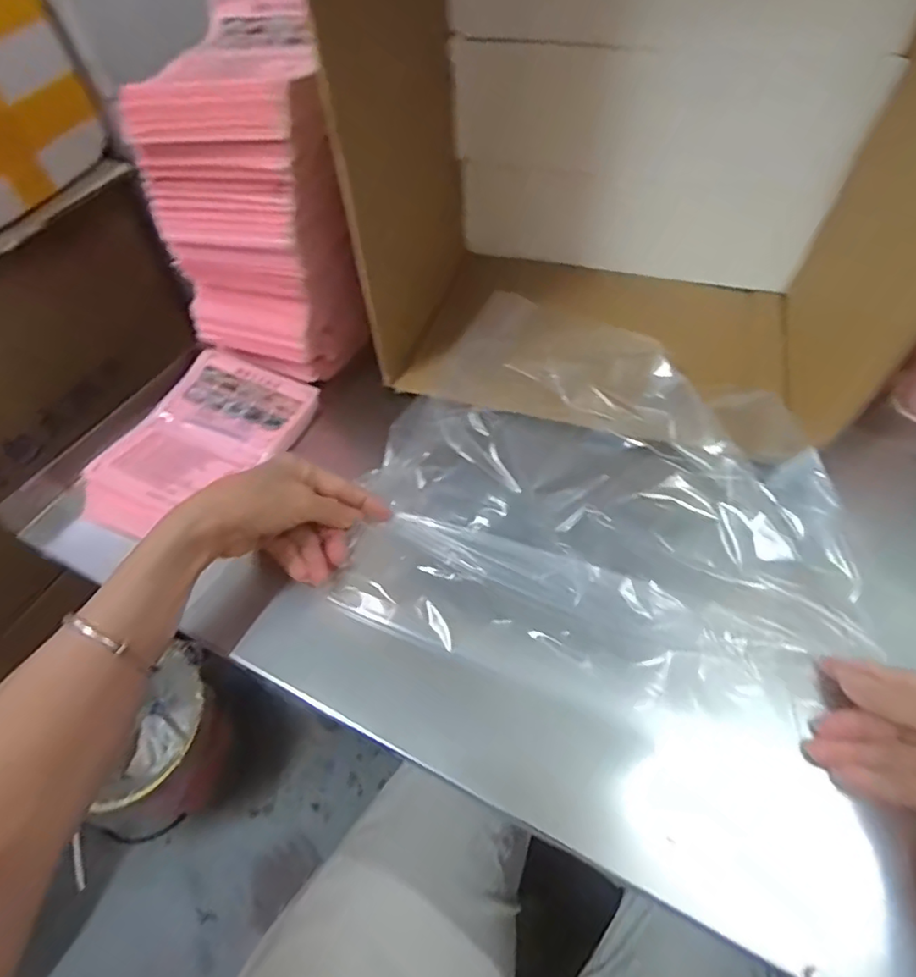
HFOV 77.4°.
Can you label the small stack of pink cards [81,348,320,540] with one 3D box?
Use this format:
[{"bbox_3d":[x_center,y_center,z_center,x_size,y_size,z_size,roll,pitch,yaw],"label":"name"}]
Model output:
[{"bbox_3d":[-0.221,-0.037,0.502,0.127,0.034,0.185,19,57,17],"label":"small stack of pink cards"}]

